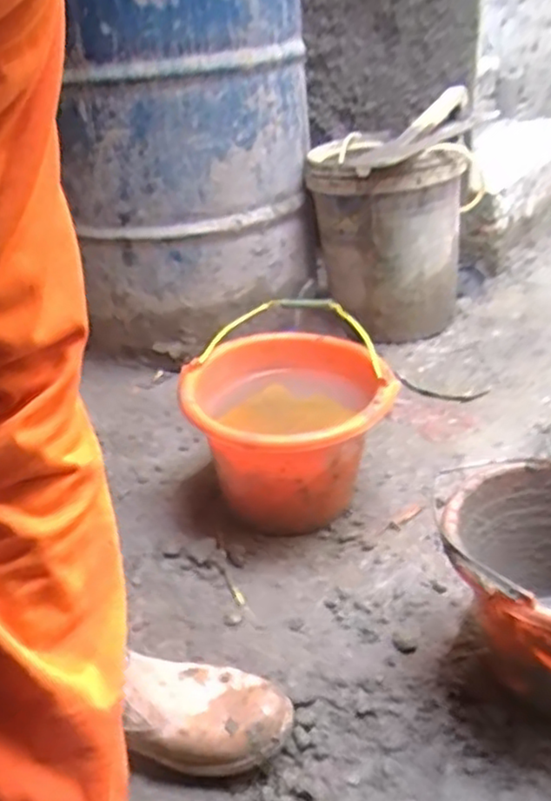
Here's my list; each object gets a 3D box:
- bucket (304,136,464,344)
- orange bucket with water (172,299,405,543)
[{"bbox_3d":[0.230,-0.358,1.453,0.298,0.360,0.344,-1,31,8],"label":"bucket"},{"bbox_3d":[0.015,0.032,0.978,0.264,0.232,0.309,-10,31,-8],"label":"orange bucket with water"}]

